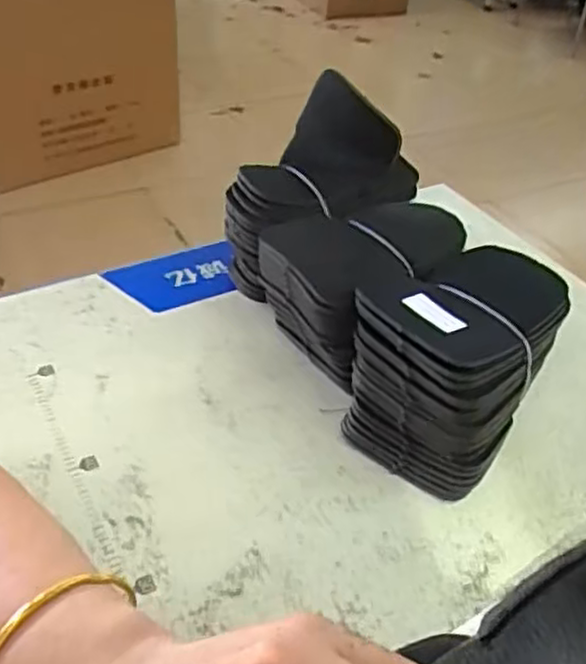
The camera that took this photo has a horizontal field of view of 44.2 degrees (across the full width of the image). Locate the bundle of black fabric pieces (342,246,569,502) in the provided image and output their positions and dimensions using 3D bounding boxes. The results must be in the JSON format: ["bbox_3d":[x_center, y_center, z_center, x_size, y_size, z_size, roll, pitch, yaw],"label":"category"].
[{"bbox_3d":[0.112,0.017,0.495,0.108,0.104,0.151,29,46,27],"label":"bundle of black fabric pieces"}]

